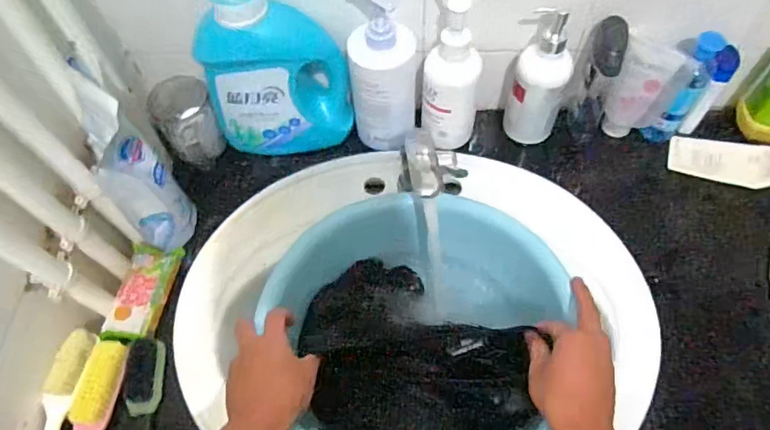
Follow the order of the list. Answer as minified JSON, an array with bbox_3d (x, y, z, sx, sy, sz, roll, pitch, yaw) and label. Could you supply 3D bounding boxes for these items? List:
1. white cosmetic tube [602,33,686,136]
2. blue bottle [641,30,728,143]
[{"bbox_3d":[0.330,-0.164,0.698,0.078,0.135,0.045,18,64,10],"label":"white cosmetic tube"},{"bbox_3d":[0.385,-0.158,0.684,0.044,0.171,0.054,11,63,7],"label":"blue bottle"}]

